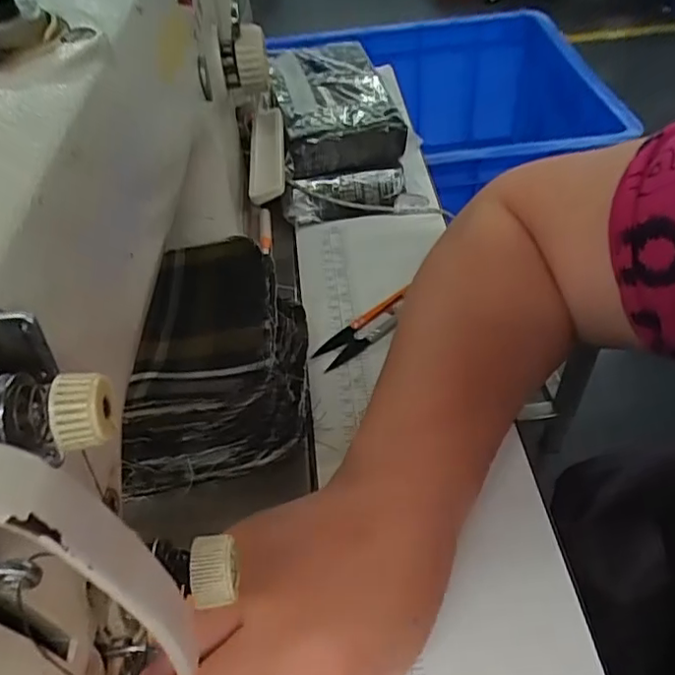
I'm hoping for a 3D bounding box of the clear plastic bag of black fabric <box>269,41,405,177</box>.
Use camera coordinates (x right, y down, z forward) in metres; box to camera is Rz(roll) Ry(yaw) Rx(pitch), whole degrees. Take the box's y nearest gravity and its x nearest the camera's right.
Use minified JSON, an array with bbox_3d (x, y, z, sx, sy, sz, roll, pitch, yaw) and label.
[{"bbox_3d":[-0.002,-0.186,0.481,0.092,0.050,0.131,-7,48,-3],"label":"clear plastic bag of black fabric"}]

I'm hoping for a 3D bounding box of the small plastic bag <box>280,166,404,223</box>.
[{"bbox_3d":[0.007,-0.109,0.468,0.096,0.033,0.027,-13,49,-8],"label":"small plastic bag"}]

